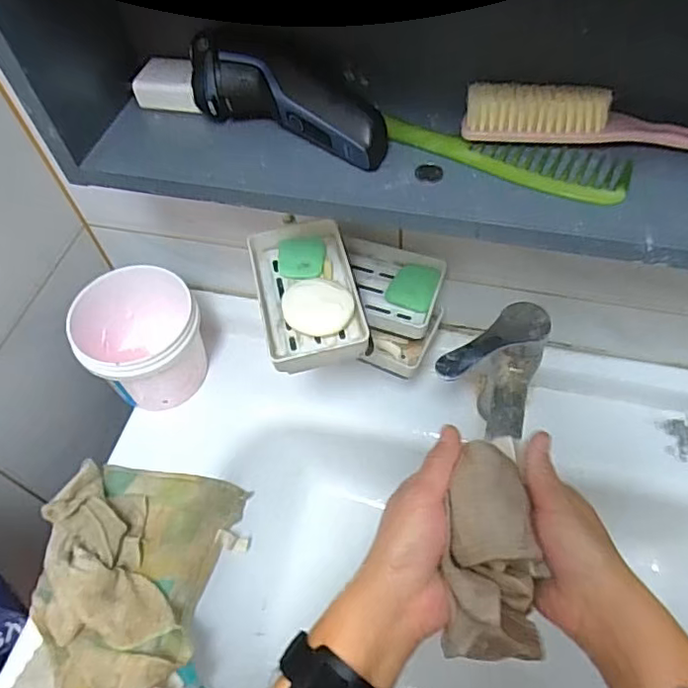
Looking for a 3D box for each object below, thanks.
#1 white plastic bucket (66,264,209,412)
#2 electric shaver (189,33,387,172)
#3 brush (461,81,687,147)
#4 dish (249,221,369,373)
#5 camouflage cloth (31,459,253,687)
[{"bbox_3d":[-0.212,-0.001,0.636,0.123,0.120,0.132,-31,59,-15],"label":"white plastic bucket"},{"bbox_3d":[-0.035,-0.167,0.395,0.140,0.050,0.048,22,61,18],"label":"electric shaver"},{"bbox_3d":[0.209,-0.137,0.367,0.260,0.032,0.032,9,58,11],"label":"brush"},{"bbox_3d":[-0.030,-0.043,0.480,0.079,0.025,0.127,-12,56,-3],"label":"dish"},{"bbox_3d":[-0.207,0.225,0.561,0.155,0.096,0.226,8,58,10],"label":"camouflage cloth"}]

